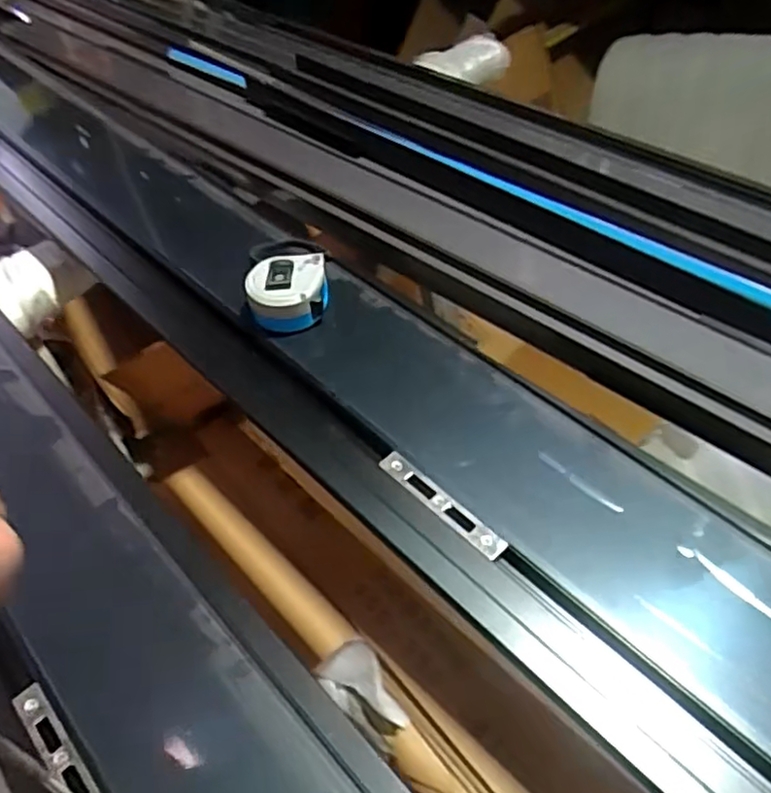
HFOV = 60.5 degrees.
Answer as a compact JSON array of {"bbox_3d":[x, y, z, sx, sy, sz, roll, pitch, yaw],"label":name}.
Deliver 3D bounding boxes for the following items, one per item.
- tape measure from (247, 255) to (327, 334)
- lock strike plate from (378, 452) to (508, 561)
[{"bbox_3d":[-0.083,-0.085,0.565,0.069,0.047,0.061,-8,50,-2],"label":"tape measure"},{"bbox_3d":[0.037,0.072,0.451,0.015,0.009,0.106,-37,57,-24],"label":"lock strike plate"}]

